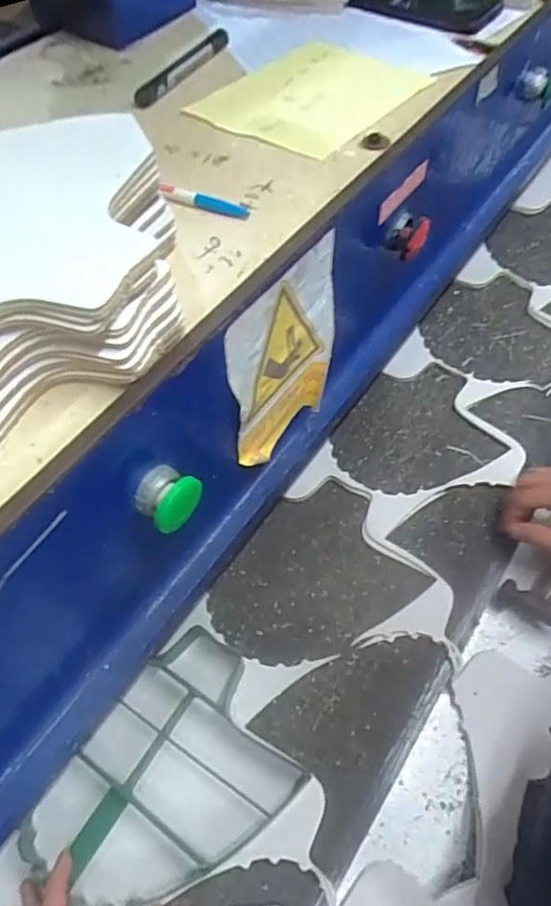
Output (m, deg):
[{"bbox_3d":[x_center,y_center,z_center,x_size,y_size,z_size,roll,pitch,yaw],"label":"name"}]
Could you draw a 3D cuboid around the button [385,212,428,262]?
[{"bbox_3d":[0.119,-0.193,0.510,0.025,0.033,0.039,35,64,23],"label":"button"}]

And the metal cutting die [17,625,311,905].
[{"bbox_3d":[-0.091,0.274,0.480,0.163,0.029,0.223,39,65,24],"label":"metal cutting die"}]

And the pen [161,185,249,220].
[{"bbox_3d":[-0.052,-0.185,0.421,0.071,0.010,0.011,17,58,14],"label":"pen"}]

